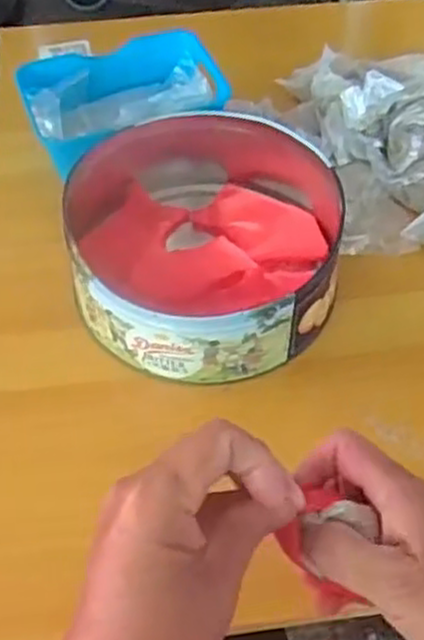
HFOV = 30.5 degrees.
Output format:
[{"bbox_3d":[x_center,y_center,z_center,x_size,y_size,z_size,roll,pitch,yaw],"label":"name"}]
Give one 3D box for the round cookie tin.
[{"bbox_3d":[-0.003,-0.054,0.538,0.177,0.066,0.185,0,53,0],"label":"round cookie tin"}]

